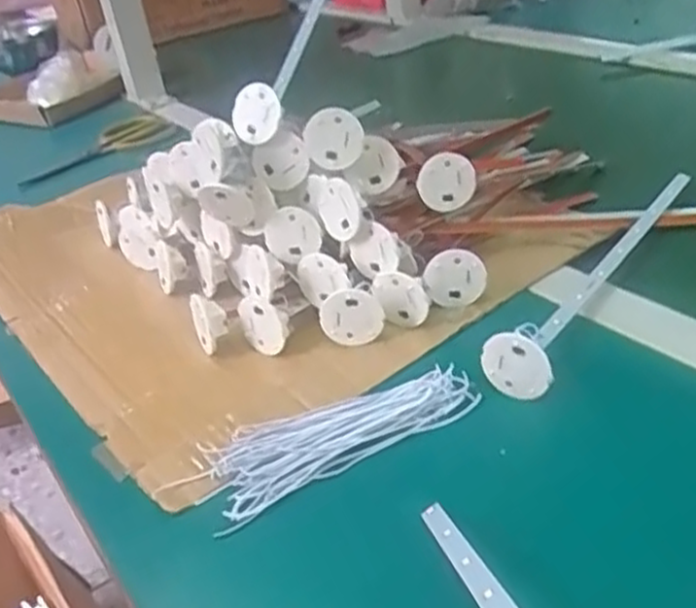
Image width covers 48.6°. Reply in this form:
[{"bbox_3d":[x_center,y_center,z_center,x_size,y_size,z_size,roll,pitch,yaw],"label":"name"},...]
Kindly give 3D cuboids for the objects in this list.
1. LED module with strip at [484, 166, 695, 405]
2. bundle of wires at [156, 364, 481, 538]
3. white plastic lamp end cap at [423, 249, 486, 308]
[{"bbox_3d":[0.166,-0.035,0.504,0.035,0.035,0.284,13,38,32],"label":"LED module with strip"},{"bbox_3d":[-0.010,0.067,0.406,0.156,0.008,0.050,-24,49,-16],"label":"bundle of wires"},{"bbox_3d":[0.067,-0.015,0.480,0.038,0.037,0.008,-29,20,-3],"label":"white plastic lamp end cap"}]

